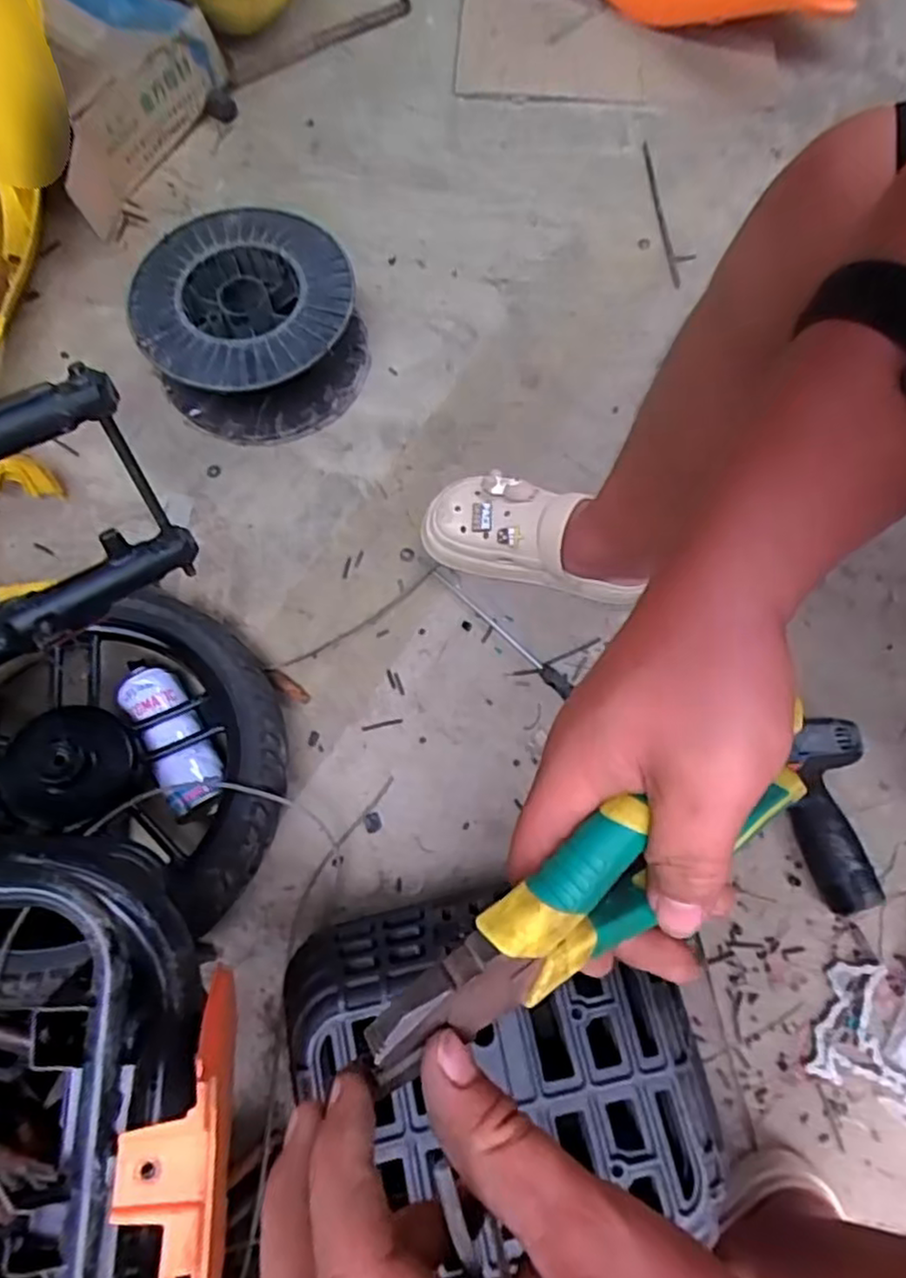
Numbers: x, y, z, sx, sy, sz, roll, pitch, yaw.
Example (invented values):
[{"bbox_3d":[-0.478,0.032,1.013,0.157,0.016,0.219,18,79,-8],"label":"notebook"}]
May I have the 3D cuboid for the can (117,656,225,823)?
[{"bbox_3d":[-0.296,0.099,0.730,0.065,0.071,0.179,-27,73,-9],"label":"can"}]

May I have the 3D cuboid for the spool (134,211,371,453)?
[{"bbox_3d":[-0.248,-0.388,0.873,0.254,0.129,0.248,-1,72,2],"label":"spool"}]

